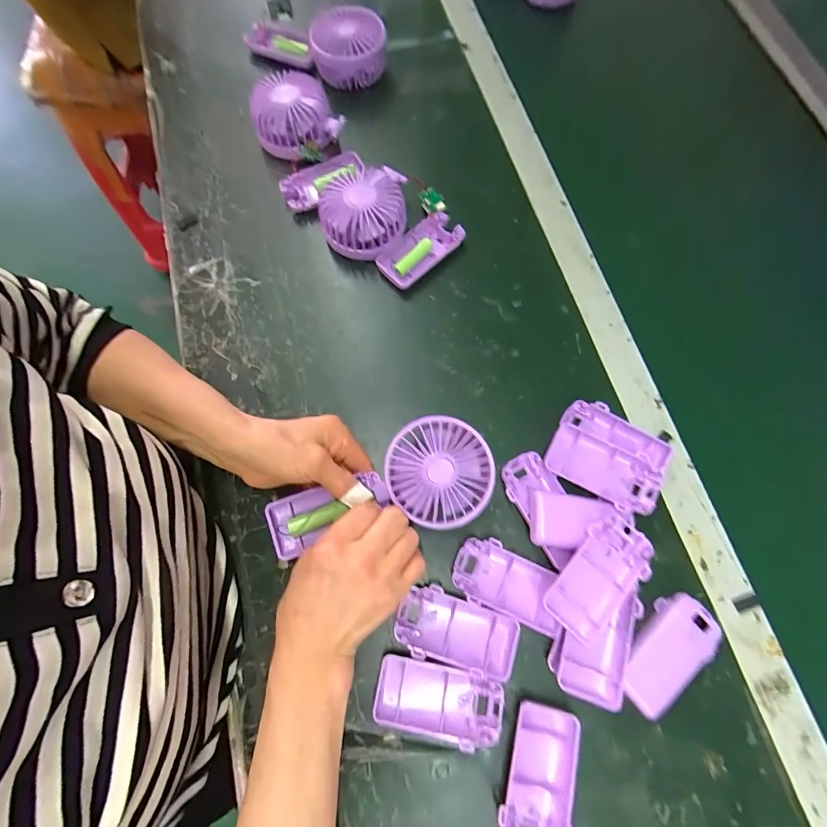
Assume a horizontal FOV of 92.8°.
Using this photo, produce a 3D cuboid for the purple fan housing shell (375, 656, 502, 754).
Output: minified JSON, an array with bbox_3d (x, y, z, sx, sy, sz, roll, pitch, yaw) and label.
[{"bbox_3d":[0.019,0.217,0.299,0.094,0.014,0.048,11,73,3],"label":"purple fan housing shell"}]

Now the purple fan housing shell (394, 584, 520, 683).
[{"bbox_3d":[0.034,0.172,0.314,0.094,0.014,0.049,14,73,4],"label":"purple fan housing shell"}]

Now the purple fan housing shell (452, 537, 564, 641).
[{"bbox_3d":[0.078,0.139,0.325,0.090,0.016,0.049,21,74,6],"label":"purple fan housing shell"}]

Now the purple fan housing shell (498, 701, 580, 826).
[{"bbox_3d":[0.091,0.266,0.286,0.049,0.017,0.094,9,73,3],"label":"purple fan housing shell"}]

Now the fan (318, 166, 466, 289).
[{"bbox_3d":[-0.024,-0.202,0.403,0.135,0.040,0.117,40,77,11],"label":"fan"}]

